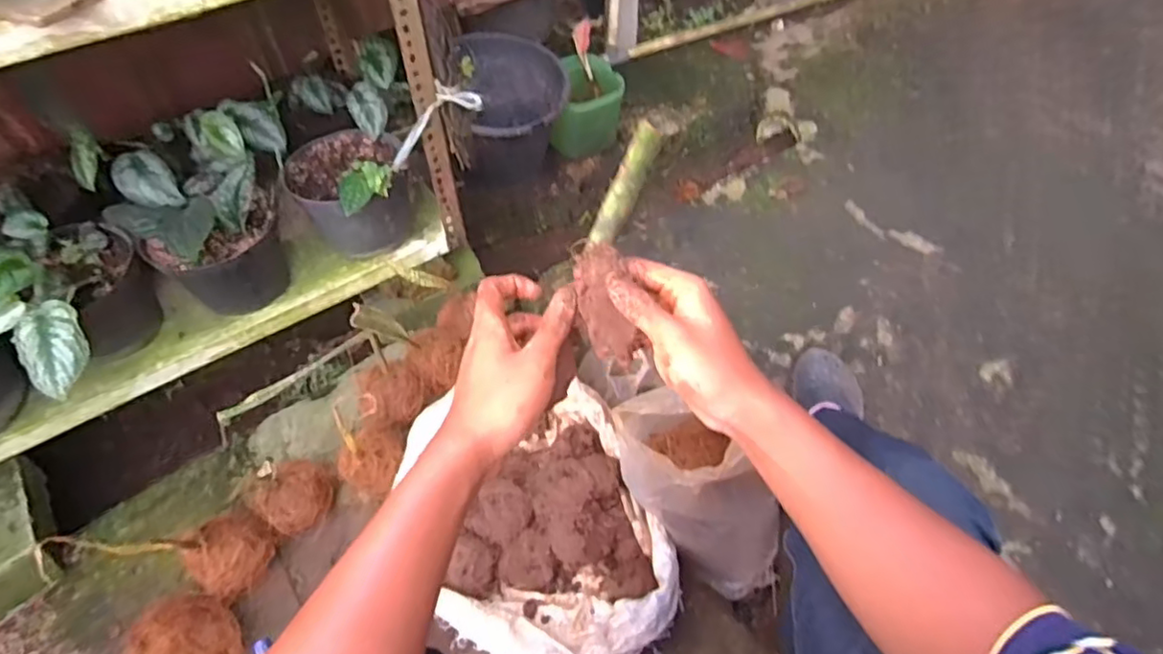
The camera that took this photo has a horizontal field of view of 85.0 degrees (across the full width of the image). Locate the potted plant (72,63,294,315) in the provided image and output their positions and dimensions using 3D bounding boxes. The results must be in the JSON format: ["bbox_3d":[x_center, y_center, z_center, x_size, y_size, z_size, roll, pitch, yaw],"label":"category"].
[{"bbox_3d":[-0.522,-0.179,0.911,0.253,0.197,0.246,-26,58,-16],"label":"potted plant"}]

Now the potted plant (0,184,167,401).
[{"bbox_3d":[-0.609,-0.018,0.785,0.295,0.219,0.172,37,63,24],"label":"potted plant"}]

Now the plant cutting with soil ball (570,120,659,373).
[{"bbox_3d":[0.029,-0.070,0.478,0.052,0.047,0.185,9,69,7],"label":"plant cutting with soil ball"}]

